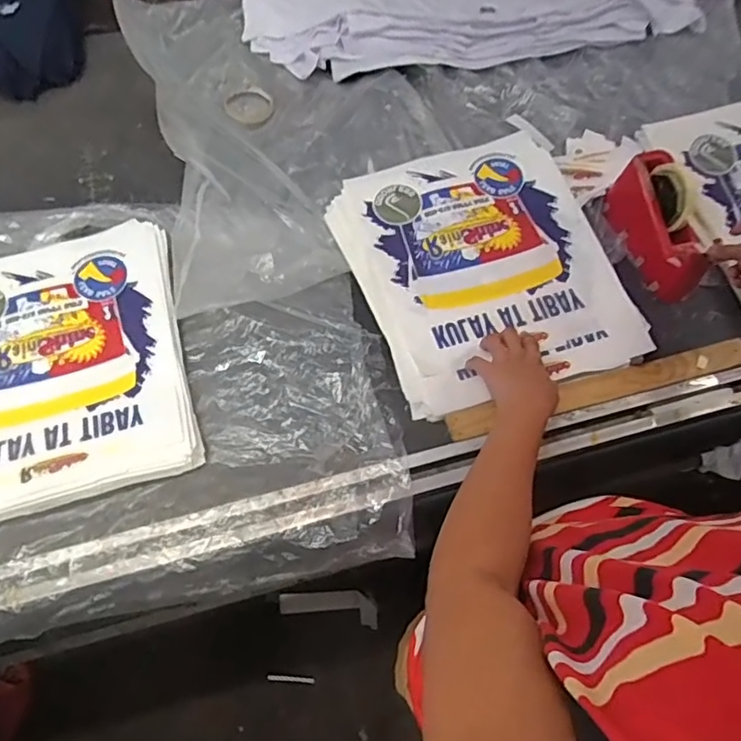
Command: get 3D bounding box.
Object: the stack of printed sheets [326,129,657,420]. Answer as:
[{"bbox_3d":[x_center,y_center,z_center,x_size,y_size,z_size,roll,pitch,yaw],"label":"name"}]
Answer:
[{"bbox_3d":[0.162,-0.157,0.838,0.351,0.039,0.401,-18,66,-9],"label":"stack of printed sheets"}]

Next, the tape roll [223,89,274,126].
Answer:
[{"bbox_3d":[-0.209,-0.456,0.998,0.083,0.020,0.083,0,67,-1],"label":"tape roll"}]

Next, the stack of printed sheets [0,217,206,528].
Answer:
[{"bbox_3d":[-0.428,-0.016,0.778,0.345,0.032,0.402,-13,68,-7],"label":"stack of printed sheets"}]

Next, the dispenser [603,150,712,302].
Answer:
[{"bbox_3d":[0.415,-0.209,0.825,0.056,0.116,0.196,-16,66,-8],"label":"dispenser"}]

